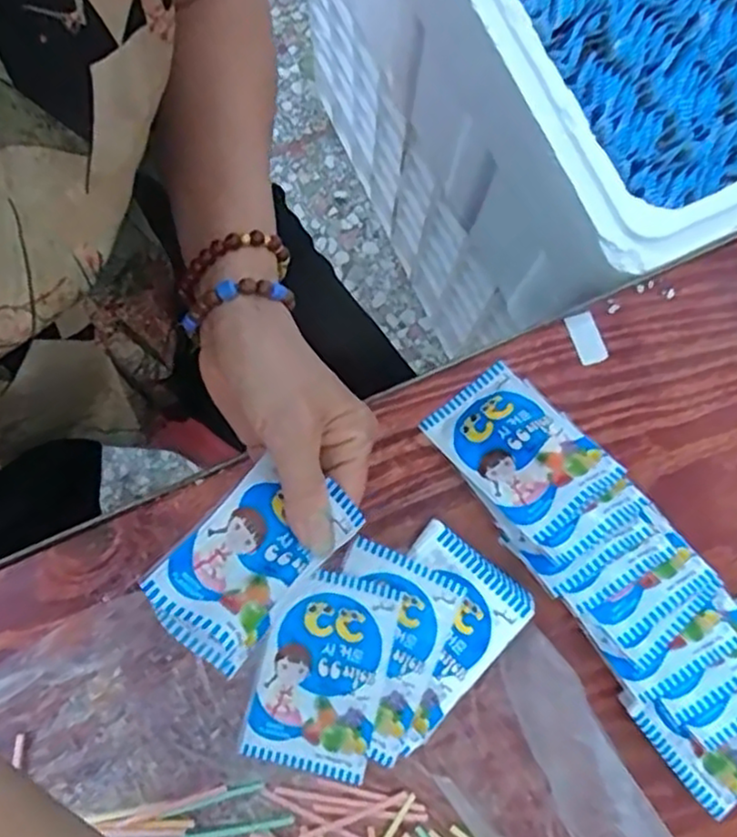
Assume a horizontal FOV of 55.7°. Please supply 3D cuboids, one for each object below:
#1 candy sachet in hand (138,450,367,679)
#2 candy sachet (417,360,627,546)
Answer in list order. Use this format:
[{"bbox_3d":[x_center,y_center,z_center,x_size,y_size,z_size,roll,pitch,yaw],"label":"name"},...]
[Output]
[{"bbox_3d":[-0.051,0.062,0.312,0.054,0.024,0.092,39,46,1],"label":"candy sachet in hand"},{"bbox_3d":[0.084,0.015,0.402,0.065,0.010,0.104,-38,54,-5],"label":"candy sachet"}]

